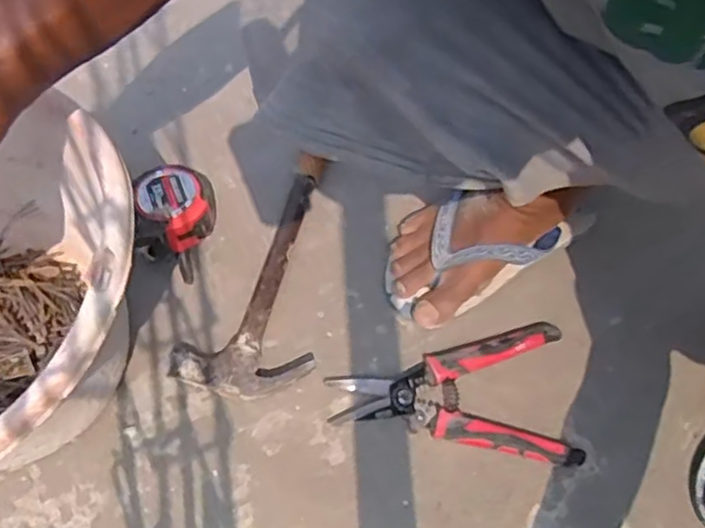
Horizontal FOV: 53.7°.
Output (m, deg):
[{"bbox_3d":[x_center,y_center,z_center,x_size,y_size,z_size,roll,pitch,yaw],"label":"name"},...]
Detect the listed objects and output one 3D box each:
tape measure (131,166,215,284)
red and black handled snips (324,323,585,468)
[{"bbox_3d":[-0.156,-0.038,0.632,0.067,0.055,0.095,-7,64,-7],"label":"tape measure"},{"bbox_3d":[0.084,0.107,0.589,0.199,0.012,0.116,1,63,-2],"label":"red and black handled snips"}]

